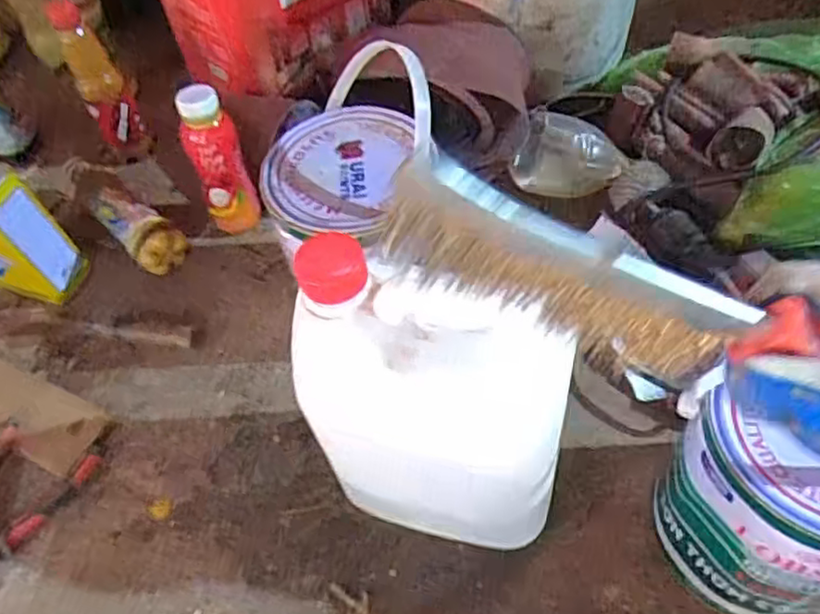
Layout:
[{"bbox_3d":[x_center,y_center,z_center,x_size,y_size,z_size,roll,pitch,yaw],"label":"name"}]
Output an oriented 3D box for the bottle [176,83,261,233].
[{"bbox_3d":[-0.216,-0.159,0.786,0.061,0.175,0.063,-20,56,-9],"label":"bottle"}]

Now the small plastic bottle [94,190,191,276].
[{"bbox_3d":[-0.323,-0.094,0.820,0.139,0.057,0.056,36,66,26],"label":"small plastic bottle"}]

